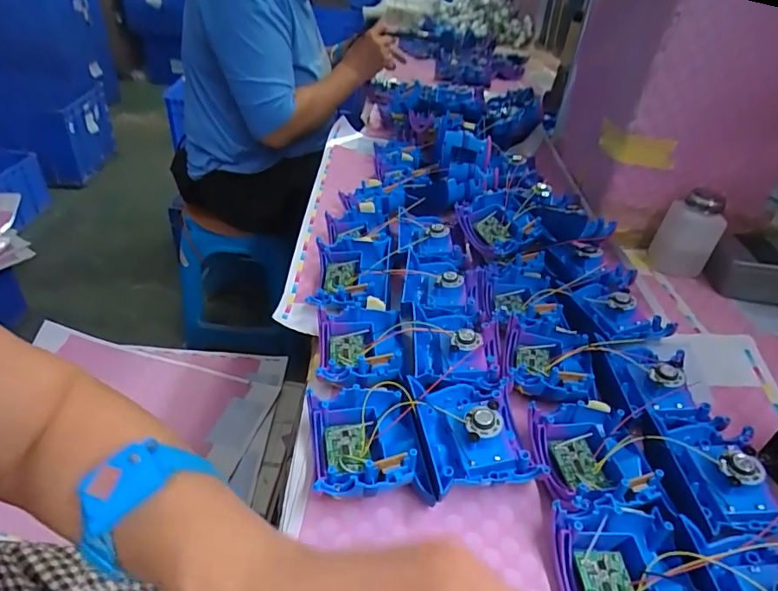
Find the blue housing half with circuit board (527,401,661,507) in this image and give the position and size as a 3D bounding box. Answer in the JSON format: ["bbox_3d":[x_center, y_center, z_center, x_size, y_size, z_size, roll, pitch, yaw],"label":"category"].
[{"bbox_3d":[0.146,0.118,0.348,0.073,0.035,0.075,1,37,-7],"label":"blue housing half with circuit board"}]

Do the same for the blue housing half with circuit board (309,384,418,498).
[{"bbox_3d":[-0.020,0.103,0.340,0.066,0.033,0.079,-3,38,-13],"label":"blue housing half with circuit board"}]

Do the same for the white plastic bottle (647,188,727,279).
[{"bbox_3d":[0.370,-0.077,0.595,0.063,0.101,0.048,23,40,21],"label":"white plastic bottle"}]

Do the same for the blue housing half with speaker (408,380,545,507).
[{"bbox_3d":[0.058,0.102,0.355,0.081,0.040,0.082,-3,38,-12],"label":"blue housing half with speaker"}]

